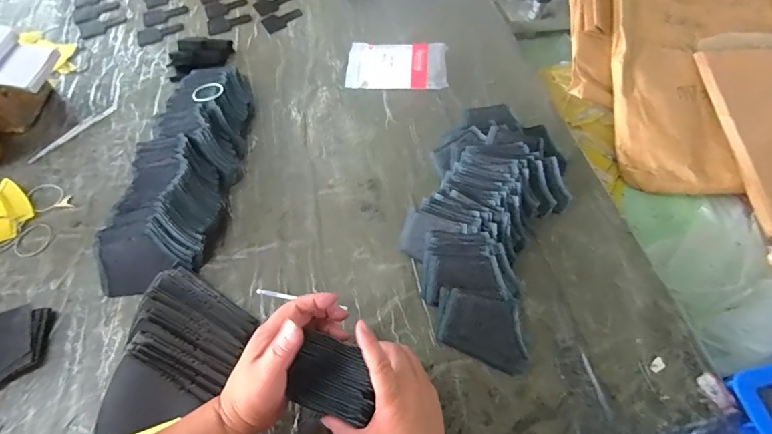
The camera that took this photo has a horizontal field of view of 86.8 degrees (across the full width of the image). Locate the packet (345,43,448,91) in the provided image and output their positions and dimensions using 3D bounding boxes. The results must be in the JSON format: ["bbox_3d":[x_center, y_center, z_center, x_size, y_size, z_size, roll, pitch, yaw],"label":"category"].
[{"bbox_3d":[0.019,-0.267,0.724,0.174,0.029,0.098,5,58,2],"label":"packet"}]

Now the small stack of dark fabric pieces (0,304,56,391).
[{"bbox_3d":[-0.423,0.152,0.455,0.076,0.013,0.100,-8,59,-6],"label":"small stack of dark fabric pieces"}]

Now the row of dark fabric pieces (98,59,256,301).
[{"bbox_3d":[-0.285,-0.082,0.585,0.131,0.063,0.388,2,58,1],"label":"row of dark fabric pieces"}]

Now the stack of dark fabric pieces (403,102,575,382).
[{"bbox_3d":[0.131,-0.004,0.539,0.192,0.065,0.343,21,60,12],"label":"stack of dark fabric pieces"}]

